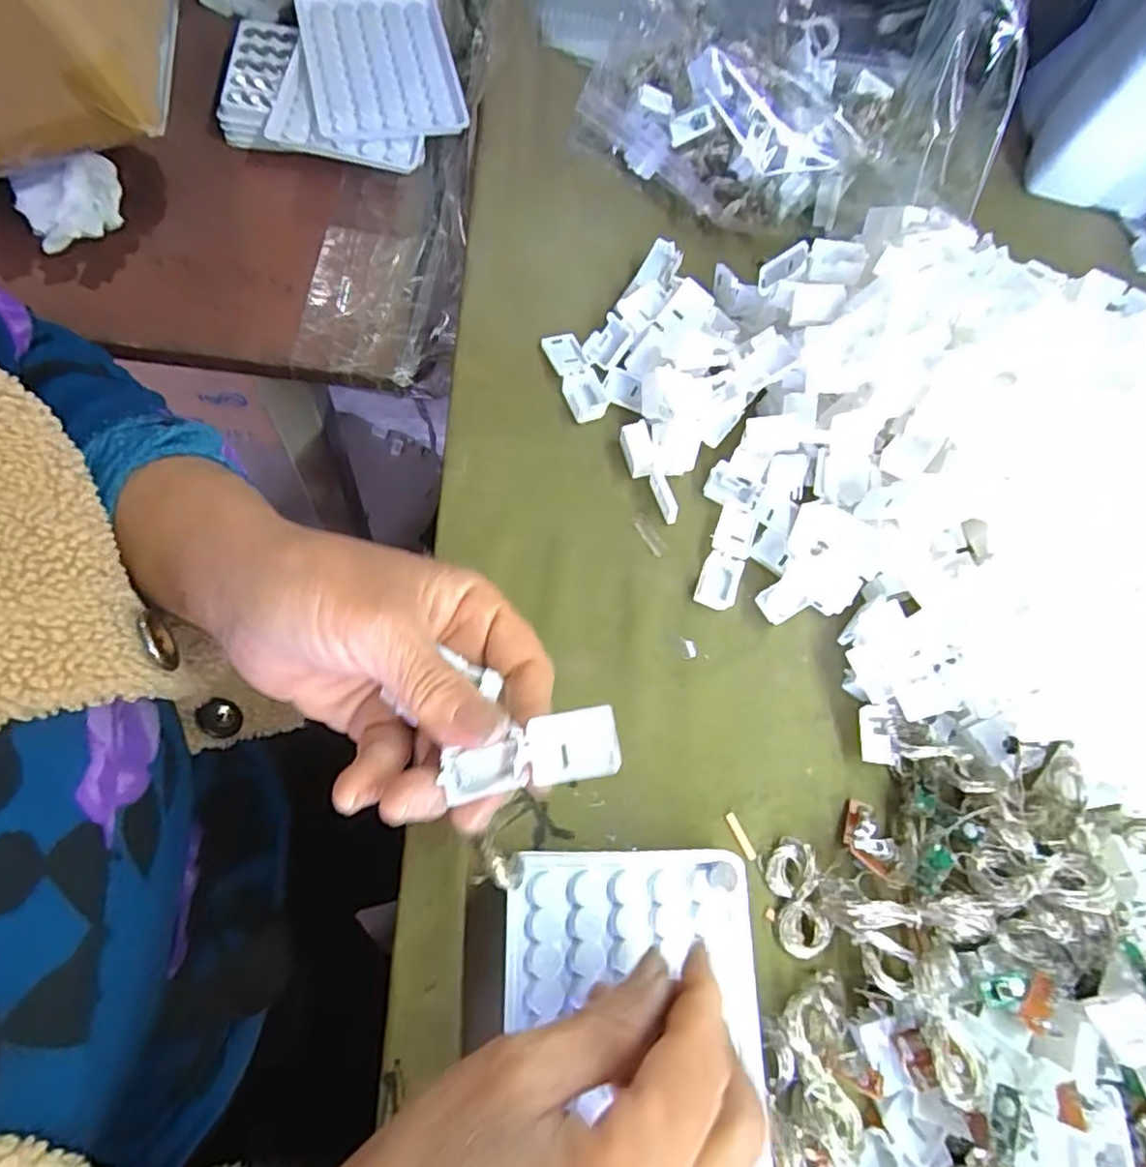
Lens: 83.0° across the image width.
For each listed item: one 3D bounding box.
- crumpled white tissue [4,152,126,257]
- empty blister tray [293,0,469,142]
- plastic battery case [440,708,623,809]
[{"bbox_3d":[-0.293,-0.223,0.377,0.055,0.035,0.035,-23,76,-16],"label":"crumpled white tissue"},{"bbox_3d":[-0.129,-0.346,0.433,0.092,0.011,0.127,-13,75,-10],"label":"empty blister tray"},{"bbox_3d":[-0.013,0.055,0.205,0.054,0.014,0.021,-16,71,3],"label":"plastic battery case"}]

